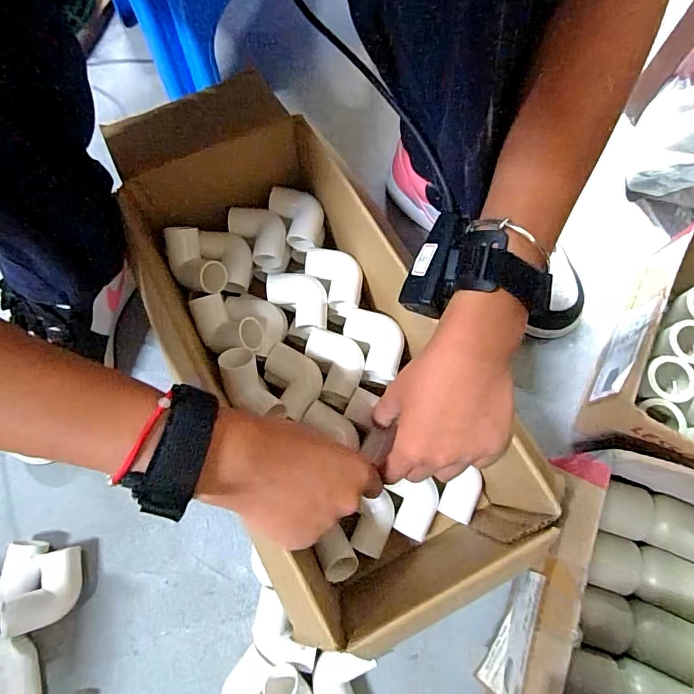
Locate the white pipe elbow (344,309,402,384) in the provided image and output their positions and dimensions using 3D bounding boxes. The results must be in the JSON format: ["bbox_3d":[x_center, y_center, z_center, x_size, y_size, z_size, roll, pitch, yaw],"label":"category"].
[{"bbox_3d":[0.026,-0.004,0.412,0.042,0.030,0.070,-23,74,-6],"label":"white pipe elbow"}]

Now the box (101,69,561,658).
[{"bbox_3d":[-0.045,-0.009,0.396,0.185,0.133,0.439,-26,74,-7],"label":"box"}]

